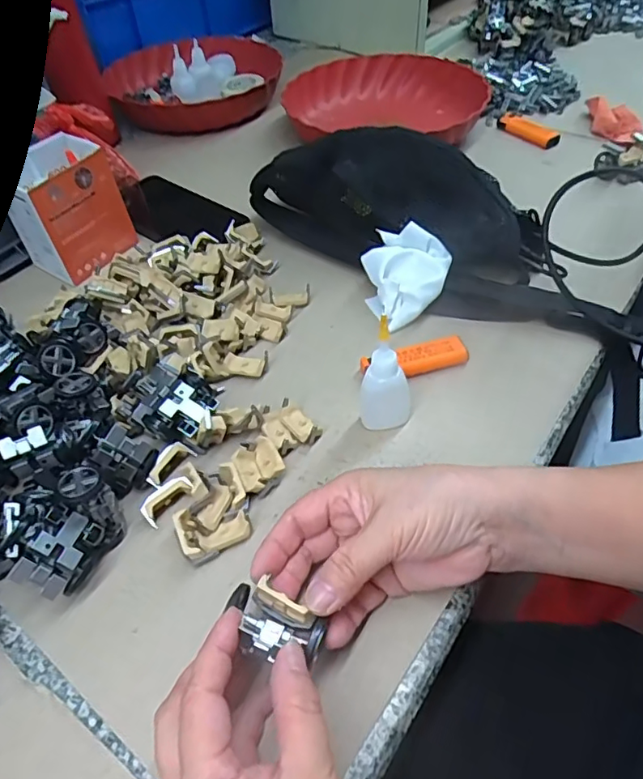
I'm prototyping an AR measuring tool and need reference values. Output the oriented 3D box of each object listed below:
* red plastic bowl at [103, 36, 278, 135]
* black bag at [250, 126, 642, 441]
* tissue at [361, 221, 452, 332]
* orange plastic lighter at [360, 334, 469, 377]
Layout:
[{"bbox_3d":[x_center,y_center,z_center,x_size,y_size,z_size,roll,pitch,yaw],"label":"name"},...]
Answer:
[{"bbox_3d":[-0.182,-0.439,0.783,0.234,0.053,0.226,-12,50,-6],"label":"red plastic bowl"},{"bbox_3d":[0.116,-0.122,0.484,0.399,0.115,0.114,33,59,12],"label":"black bag"},{"bbox_3d":[0.070,-0.094,0.458,0.068,0.050,0.077,6,51,10],"label":"tissue"},{"bbox_3d":[0.072,-0.023,0.421,0.081,0.013,0.025,-11,50,-4],"label":"orange plastic lighter"}]

